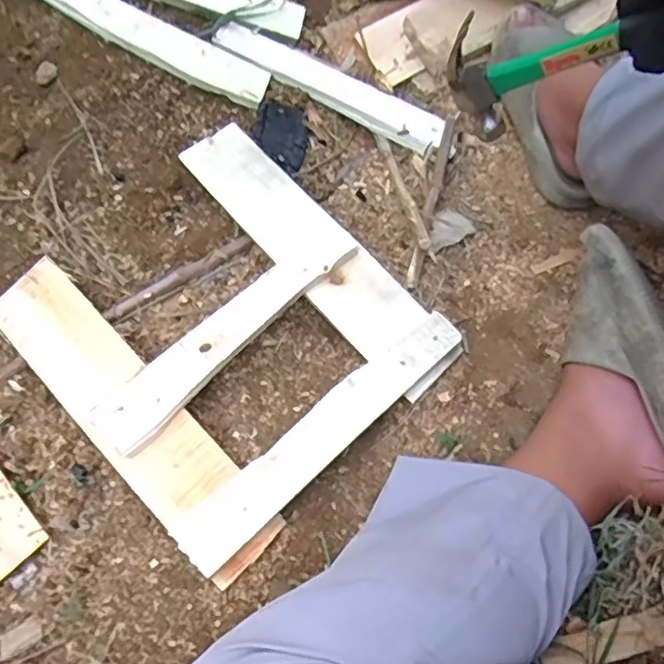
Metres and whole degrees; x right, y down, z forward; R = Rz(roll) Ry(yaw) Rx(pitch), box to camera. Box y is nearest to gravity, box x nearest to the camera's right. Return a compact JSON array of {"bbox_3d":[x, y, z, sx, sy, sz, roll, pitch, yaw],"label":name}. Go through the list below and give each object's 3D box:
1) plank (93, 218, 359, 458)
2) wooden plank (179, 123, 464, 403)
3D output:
[{"bbox_3d":[-0.105,-0.006,0.638,0.332,0.018,0.054,-43,88,-15],"label":"plank"},{"bbox_3d":[-0.022,-0.099,0.682,0.089,0.026,0.404,-40,74,-12],"label":"wooden plank"}]

